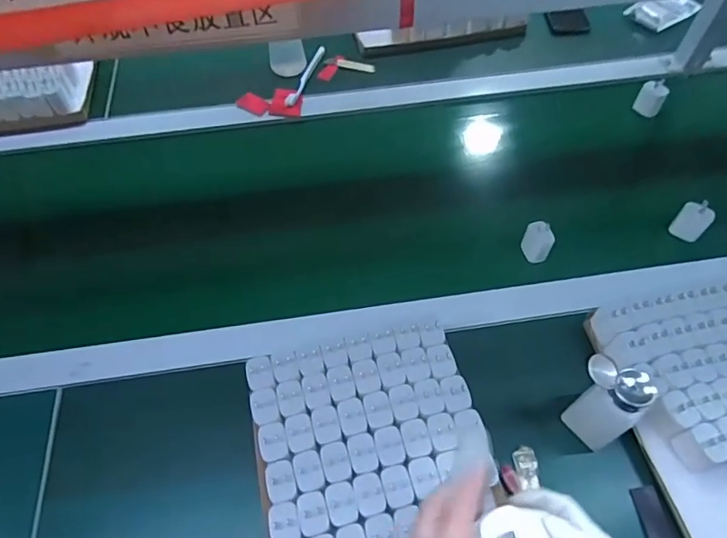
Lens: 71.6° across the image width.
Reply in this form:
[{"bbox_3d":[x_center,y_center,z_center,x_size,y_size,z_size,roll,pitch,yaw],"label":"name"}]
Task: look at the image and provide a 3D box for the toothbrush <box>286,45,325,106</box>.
[{"bbox_3d":[-0.110,-0.375,0.971,0.024,0.021,0.190,12,60,9],"label":"toothbrush"}]

